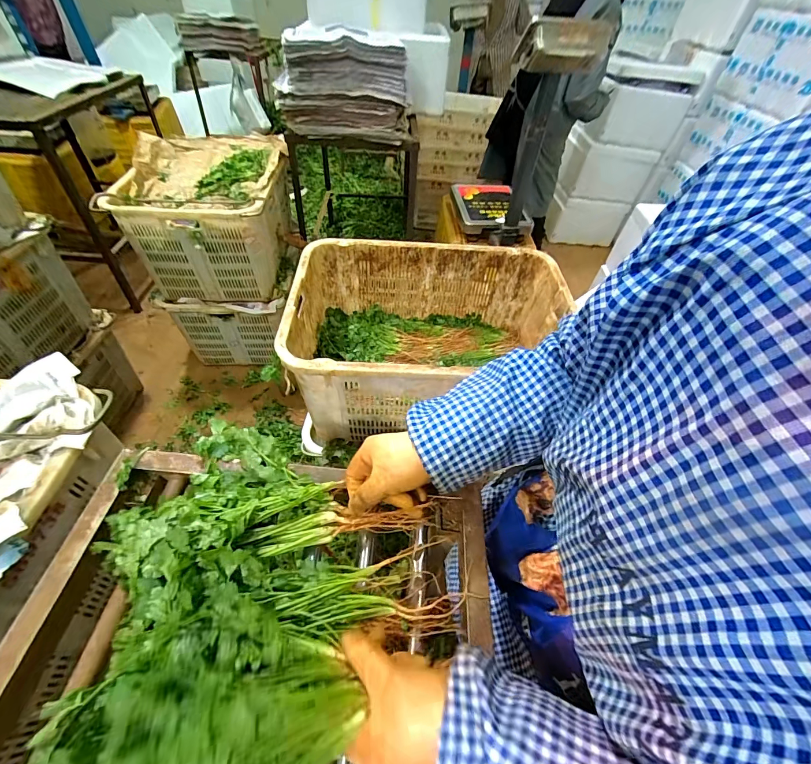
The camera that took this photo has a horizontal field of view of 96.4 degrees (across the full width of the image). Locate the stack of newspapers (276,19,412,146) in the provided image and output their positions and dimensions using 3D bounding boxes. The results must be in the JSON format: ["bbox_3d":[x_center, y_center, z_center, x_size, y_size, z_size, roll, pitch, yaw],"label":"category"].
[{"bbox_3d":[-0.220,-1.121,1.362,0.452,0.276,0.388,-2,48,-8],"label":"stack of newspapers"}]

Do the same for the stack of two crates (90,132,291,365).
[{"bbox_3d":[-0.719,-0.514,1.494,0.473,0.698,0.599,1,48,-5],"label":"stack of two crates"}]

